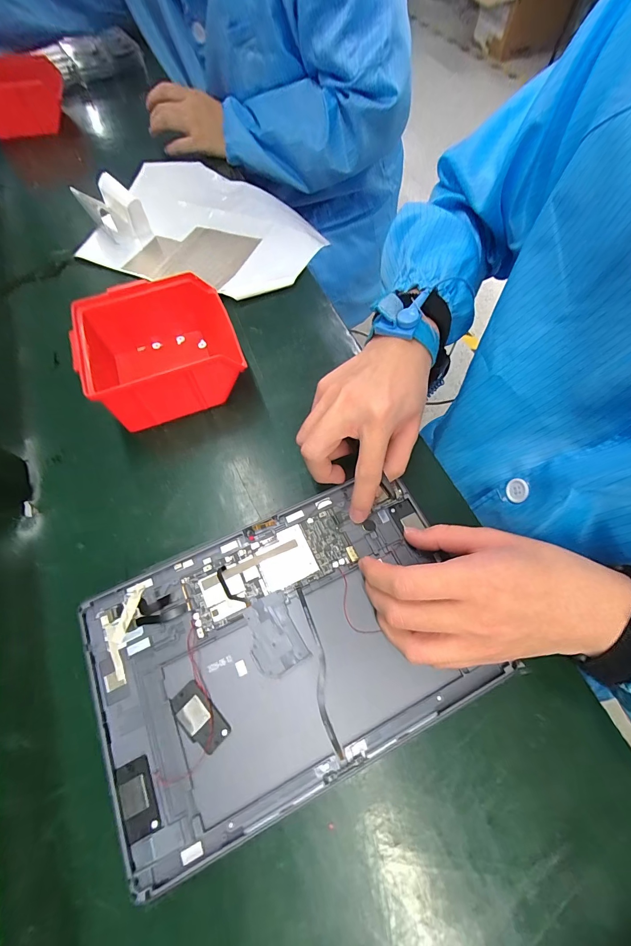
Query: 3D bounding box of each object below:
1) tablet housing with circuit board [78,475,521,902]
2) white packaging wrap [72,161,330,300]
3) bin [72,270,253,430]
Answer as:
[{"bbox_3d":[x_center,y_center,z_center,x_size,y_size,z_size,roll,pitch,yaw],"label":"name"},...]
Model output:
[{"bbox_3d":[-0.020,0.112,0.240,0.247,0.011,0.166,-24,68,-11],"label":"tablet housing with circuit board"},{"bbox_3d":[-0.135,-0.331,0.448,0.266,0.053,0.235,24,68,10],"label":"white packaging wrap"},{"bbox_3d":[-0.145,-0.115,0.337,0.133,0.067,0.117,-20,67,-9],"label":"bin"}]

